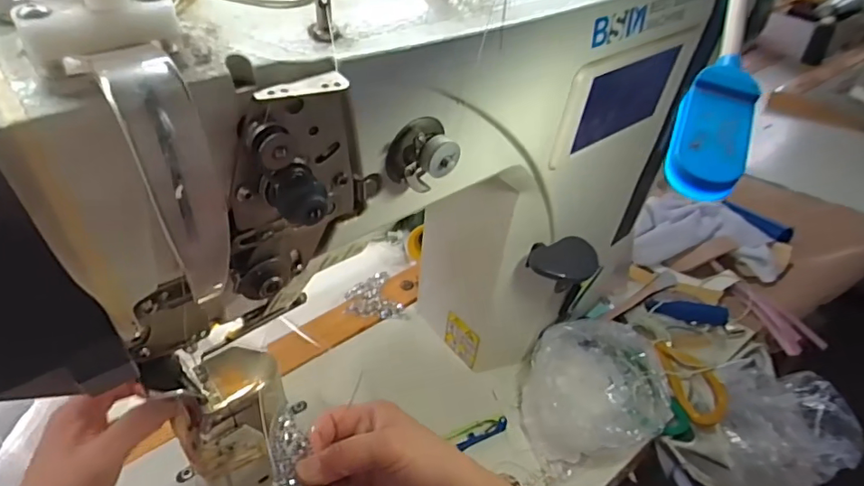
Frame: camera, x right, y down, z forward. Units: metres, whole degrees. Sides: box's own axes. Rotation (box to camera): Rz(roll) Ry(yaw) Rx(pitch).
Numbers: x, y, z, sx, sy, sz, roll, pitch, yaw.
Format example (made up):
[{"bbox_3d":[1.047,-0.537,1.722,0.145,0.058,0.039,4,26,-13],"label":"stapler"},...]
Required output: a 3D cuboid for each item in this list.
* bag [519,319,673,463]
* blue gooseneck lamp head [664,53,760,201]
[{"bbox_3d":[0.162,0.147,0.536,0.128,0.090,0.112,-9,39,-12],"label":"bag"},{"bbox_3d":[0.116,-0.050,0.219,0.029,0.011,0.078,18,64,21],"label":"blue gooseneck lamp head"}]

